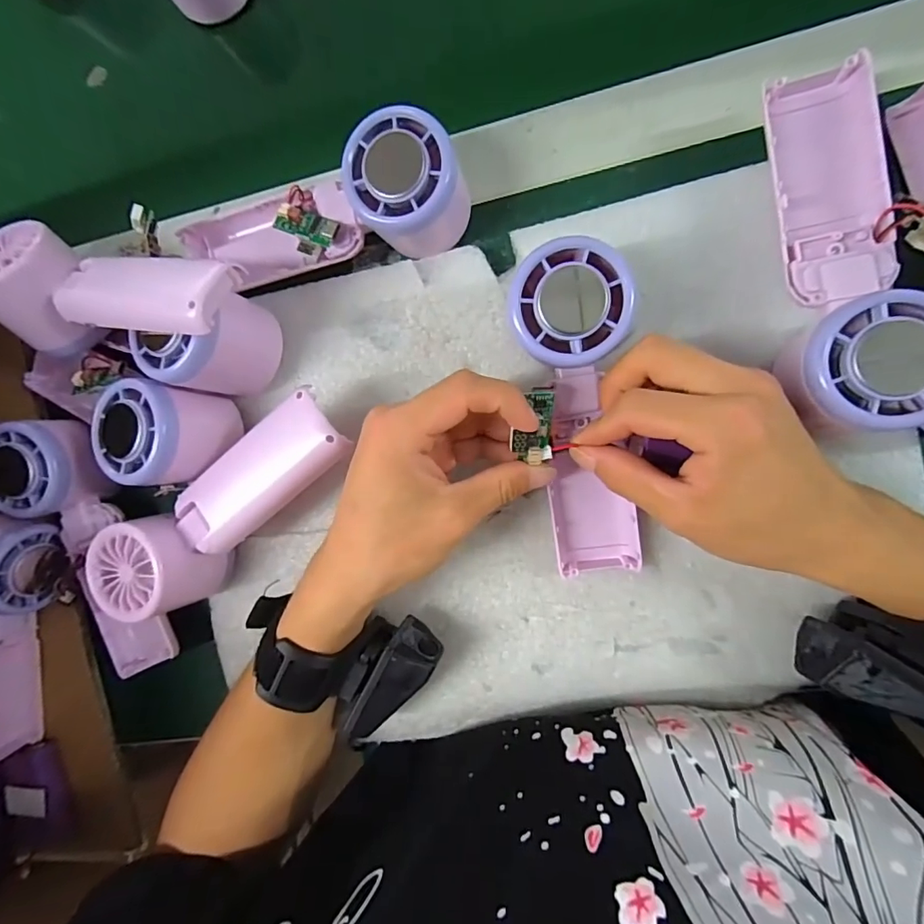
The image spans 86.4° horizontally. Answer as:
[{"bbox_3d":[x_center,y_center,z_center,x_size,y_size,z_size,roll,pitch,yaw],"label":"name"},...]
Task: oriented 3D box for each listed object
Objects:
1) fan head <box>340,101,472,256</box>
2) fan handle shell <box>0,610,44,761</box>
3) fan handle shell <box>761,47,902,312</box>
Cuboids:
[{"bbox_3d":[-0.026,-0.142,0.255,0.055,0.051,0.052,0,91,9],"label":"fan head"},{"bbox_3d":[-0.299,0.147,0.322,0.009,0.049,0.102,7,92,9],"label":"fan handle shell"},{"bbox_3d":[0.168,-0.126,0.231,0.041,0.031,0.105,-7,90,9],"label":"fan handle shell"}]

